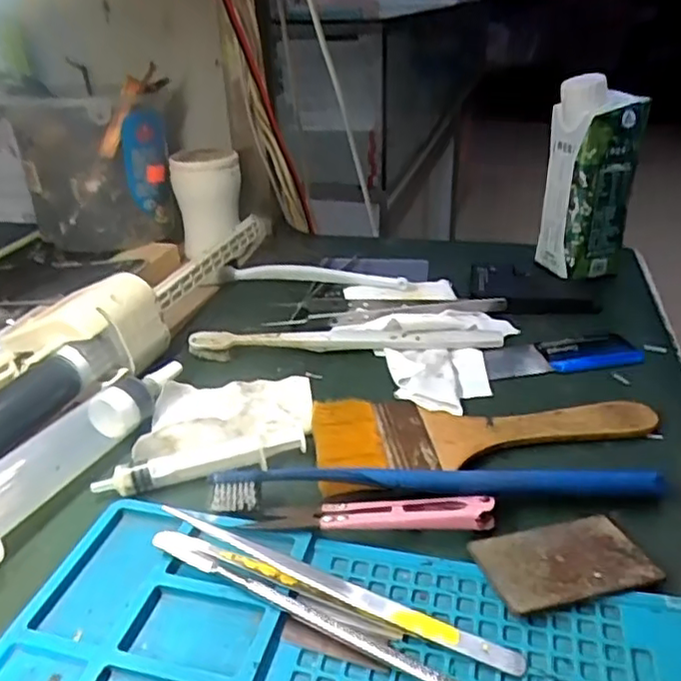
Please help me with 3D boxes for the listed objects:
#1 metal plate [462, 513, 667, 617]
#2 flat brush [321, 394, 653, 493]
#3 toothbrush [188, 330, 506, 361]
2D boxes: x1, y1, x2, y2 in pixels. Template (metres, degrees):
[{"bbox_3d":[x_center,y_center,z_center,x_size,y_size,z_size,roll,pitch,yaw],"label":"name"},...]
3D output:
[{"bbox_3d":[0.082,0.080,0.236,0.059,0.006,0.037,-9,30,-13],"label":"metal plate"},{"bbox_3d":[0.068,0.040,0.306,0.160,0.008,0.061,-7,29,-8],"label":"flat brush"},{"bbox_3d":[0.004,-0.001,0.380,0.183,0.012,0.012,-2,29,1],"label":"toothbrush"}]

